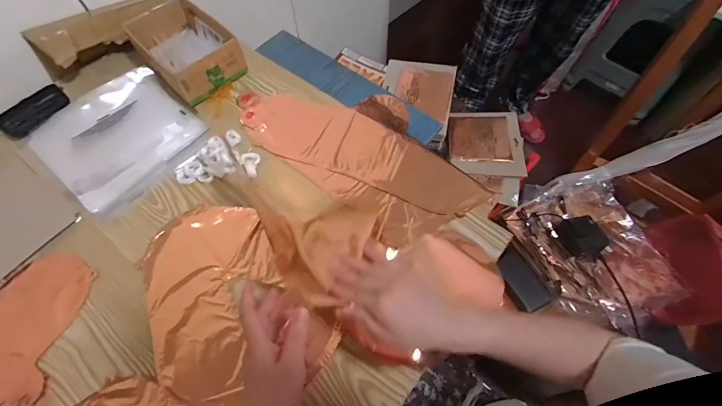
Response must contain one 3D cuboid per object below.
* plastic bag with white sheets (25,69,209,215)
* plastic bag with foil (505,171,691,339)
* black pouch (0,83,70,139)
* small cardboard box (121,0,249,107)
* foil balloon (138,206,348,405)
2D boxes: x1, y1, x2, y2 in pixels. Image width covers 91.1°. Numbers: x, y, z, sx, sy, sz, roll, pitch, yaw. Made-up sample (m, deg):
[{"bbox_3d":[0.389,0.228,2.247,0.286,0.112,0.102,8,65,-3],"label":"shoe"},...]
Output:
[{"bbox_3d":[-0.393,-0.116,0.574,0.231,0.022,0.212,36,69,19],"label":"plastic bag with white sheets"},{"bbox_3d":[0.529,0.096,0.793,0.287,0.073,0.338,-28,64,-12],"label":"plastic bag with foil"},{"bbox_3d":[-0.543,-0.154,0.588,0.029,0.030,0.106,33,68,18],"label":"black pouch"},{"bbox_3d":[-0.305,-0.270,0.625,0.126,0.064,0.190,-40,67,-17],"label":"small cardboard box"},{"bbox_3d":[-0.178,0.127,0.457,0.191,0.013,0.280,-36,66,-16],"label":"foil balloon"}]

